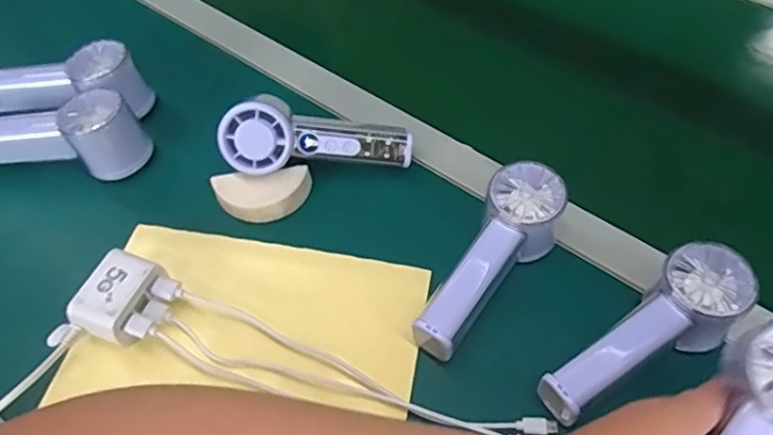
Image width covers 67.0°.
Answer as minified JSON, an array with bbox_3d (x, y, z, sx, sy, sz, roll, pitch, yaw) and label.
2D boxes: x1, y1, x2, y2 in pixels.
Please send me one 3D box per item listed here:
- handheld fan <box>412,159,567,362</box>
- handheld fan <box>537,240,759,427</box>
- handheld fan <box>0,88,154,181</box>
[{"bbox_3d":[0.074,0.033,0.422,0.052,0.052,0.152,31,71,21],"label":"handheld fan"},{"bbox_3d":[0.168,0.080,0.376,0.152,0.057,0.053,-33,60,-22],"label":"handheld fan"},{"bbox_3d":[-0.287,-0.078,0.507,0.161,0.057,0.061,7,53,5],"label":"handheld fan"}]

